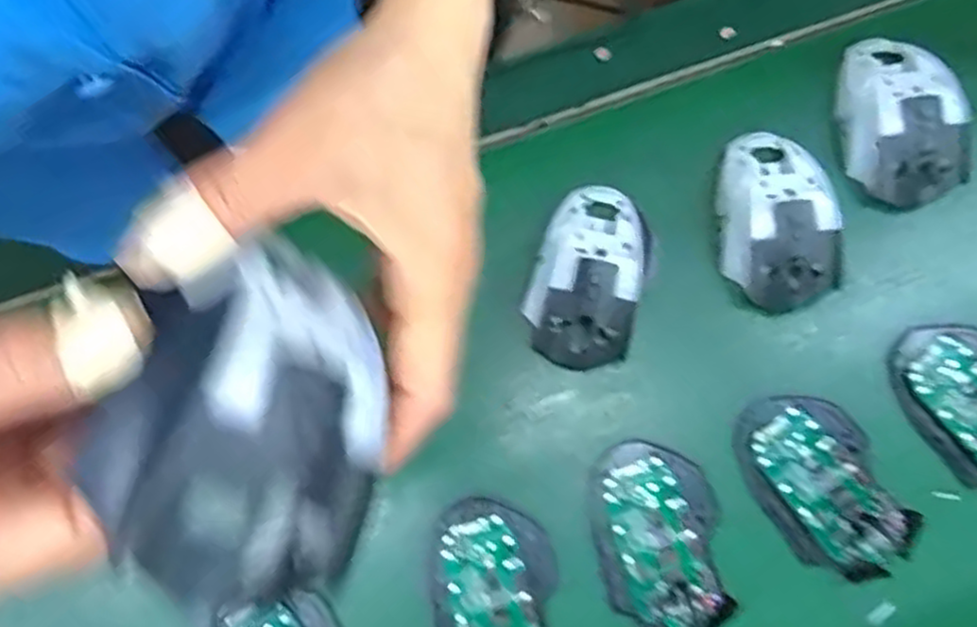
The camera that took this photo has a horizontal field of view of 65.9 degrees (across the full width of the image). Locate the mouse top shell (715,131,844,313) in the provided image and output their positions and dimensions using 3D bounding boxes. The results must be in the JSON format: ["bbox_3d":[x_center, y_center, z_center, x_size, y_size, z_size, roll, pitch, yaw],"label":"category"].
[{"bbox_3d":[0.179,-0.061,0.471,0.065,0.034,0.117,-11,82,-1],"label":"mouse top shell"}]

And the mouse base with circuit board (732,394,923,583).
[{"bbox_3d":[0.199,0.101,0.446,0.072,0.019,0.113,-27,87,-3],"label":"mouse base with circuit board"}]

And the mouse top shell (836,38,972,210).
[{"bbox_3d":[0.263,-0.127,0.485,0.067,0.036,0.118,-16,82,-2],"label":"mouse top shell"}]

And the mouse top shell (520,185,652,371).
[{"bbox_3d":[0.061,-0.025,0.469,0.067,0.036,0.114,14,82,2],"label":"mouse top shell"}]

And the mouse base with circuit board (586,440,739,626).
[{"bbox_3d":[0.102,0.133,0.441,0.074,0.025,0.111,-12,86,-2],"label":"mouse base with circuit board"}]

